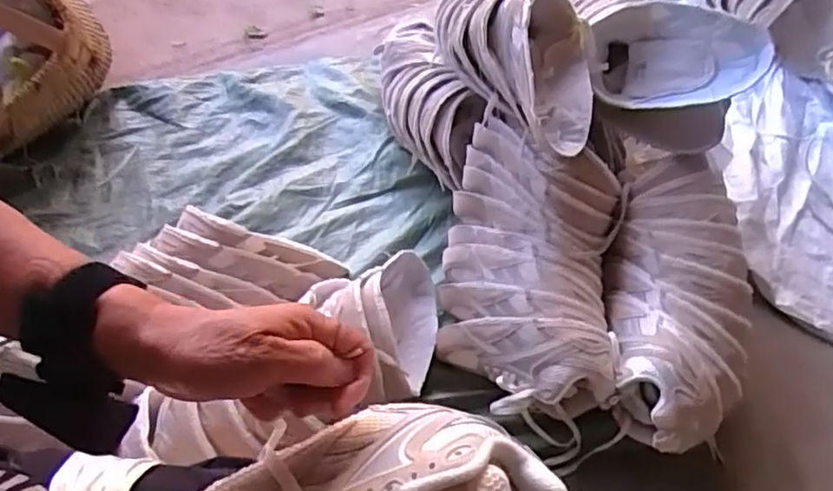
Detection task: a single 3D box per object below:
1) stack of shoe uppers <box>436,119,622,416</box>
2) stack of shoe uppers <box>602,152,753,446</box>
[{"bbox_3d":[0.149,0.017,0.838,0.215,0.158,0.352,10,52,4],"label":"stack of shoe uppers"},{"bbox_3d":[0.338,0.070,0.813,0.155,0.109,0.369,11,65,5],"label":"stack of shoe uppers"}]

